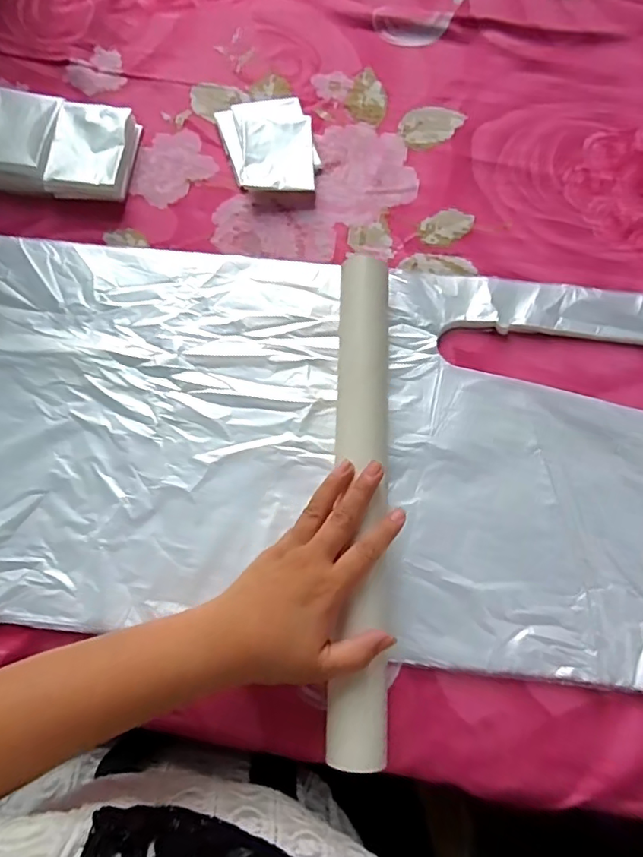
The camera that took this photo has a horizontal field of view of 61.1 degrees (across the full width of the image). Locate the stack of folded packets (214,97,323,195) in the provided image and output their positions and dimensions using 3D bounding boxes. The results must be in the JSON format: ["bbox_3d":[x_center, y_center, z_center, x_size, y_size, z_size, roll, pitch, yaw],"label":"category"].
[{"bbox_3d":[-0.047,-0.266,0.509,0.081,0.020,0.111,-16,75,-5],"label":"stack of folded packets"}]

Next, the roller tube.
[{"bbox_3d":[0.031,0.042,0.398,0.041,0.033,0.360,2,73,0],"label":"roller tube"}]

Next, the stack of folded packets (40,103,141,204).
[{"bbox_3d":[-0.206,-0.251,0.497,0.066,0.032,0.088,9,75,2],"label":"stack of folded packets"}]

